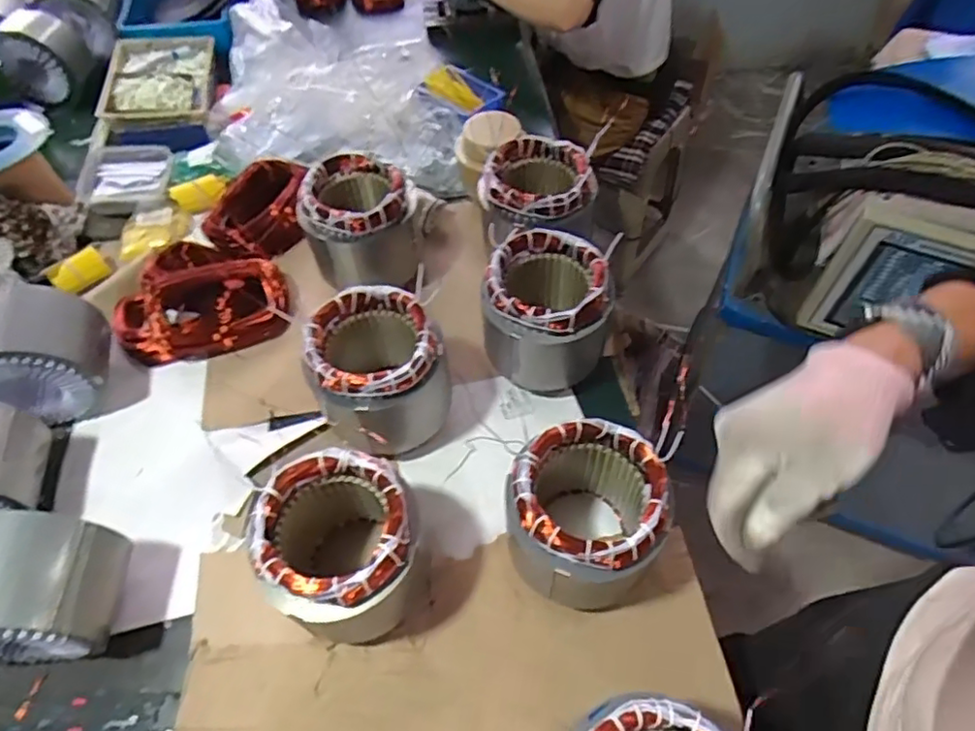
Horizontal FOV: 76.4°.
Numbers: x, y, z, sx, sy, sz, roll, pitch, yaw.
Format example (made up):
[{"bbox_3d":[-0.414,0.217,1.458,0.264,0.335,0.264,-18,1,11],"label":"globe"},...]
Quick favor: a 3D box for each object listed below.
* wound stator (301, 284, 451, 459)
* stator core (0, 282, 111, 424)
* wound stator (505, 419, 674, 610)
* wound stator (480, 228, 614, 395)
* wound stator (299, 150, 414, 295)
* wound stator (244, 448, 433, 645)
[{"bbox_3d":[-0.124,0.013,0.731,0.143,0.172,0.142,0,55,0],"label":"wound stator"},{"bbox_3d":[-0.560,-0.010,0.765,0.156,0.159,0.119,-12,56,-8],"label":"stator core"},{"bbox_3d":[0.097,0.153,0.624,0.133,0.169,0.142,0,55,0],"label":"wound stator"},{"bbox_3d":[0.072,-0.060,0.772,0.153,0.160,0.139,9,56,7],"label":"wound stator"},{"bbox_3d":[-0.176,-0.189,0.859,0.138,0.137,0.145,0,55,0],"label":"wound stator"},{"bbox_3d":[-0.137,0.183,0.613,0.150,0.166,0.141,-5,55,-3],"label":"wound stator"}]

